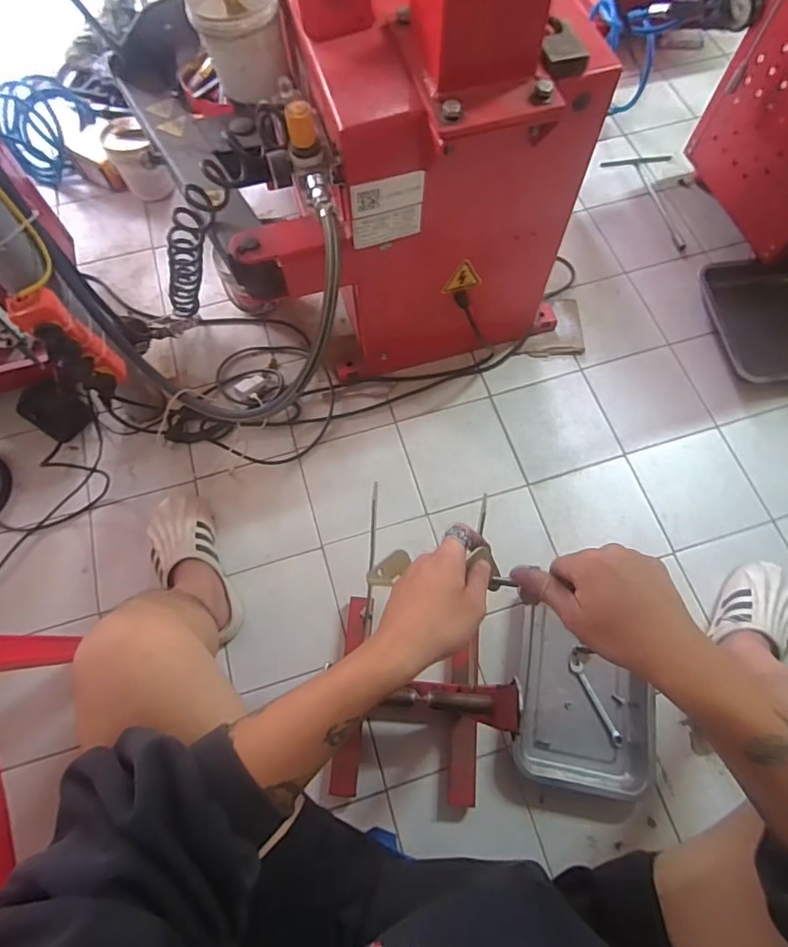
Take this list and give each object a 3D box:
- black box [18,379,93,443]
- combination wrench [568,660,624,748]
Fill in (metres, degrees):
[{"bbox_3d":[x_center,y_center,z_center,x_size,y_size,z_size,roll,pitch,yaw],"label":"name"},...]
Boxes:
[{"bbox_3d":[-0.694,-0.131,1.072,0.117,0.036,0.121,-42,115,0],"label":"black box"},{"bbox_3d":[0.331,0.371,0.849,0.020,0.006,0.139,-25,70,-11],"label":"combination wrench"}]

